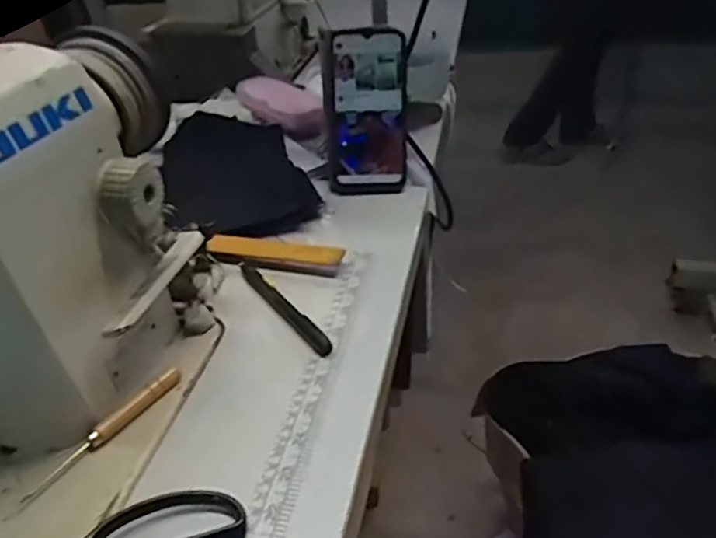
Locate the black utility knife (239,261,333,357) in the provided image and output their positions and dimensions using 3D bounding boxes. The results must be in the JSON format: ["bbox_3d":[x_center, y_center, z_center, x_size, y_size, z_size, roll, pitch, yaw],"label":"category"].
[{"bbox_3d":[-0.060,0.028,0.479,0.015,0.010,0.133,-24,42,-28],"label":"black utility knife"}]

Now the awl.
[{"bbox_3d":[-0.158,0.102,0.376,0.010,0.010,0.123,22,42,28],"label":"awl"}]

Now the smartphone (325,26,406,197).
[{"bbox_3d":[0.009,-0.156,0.614,0.078,0.160,0.015,-1,13,0],"label":"smartphone"}]

